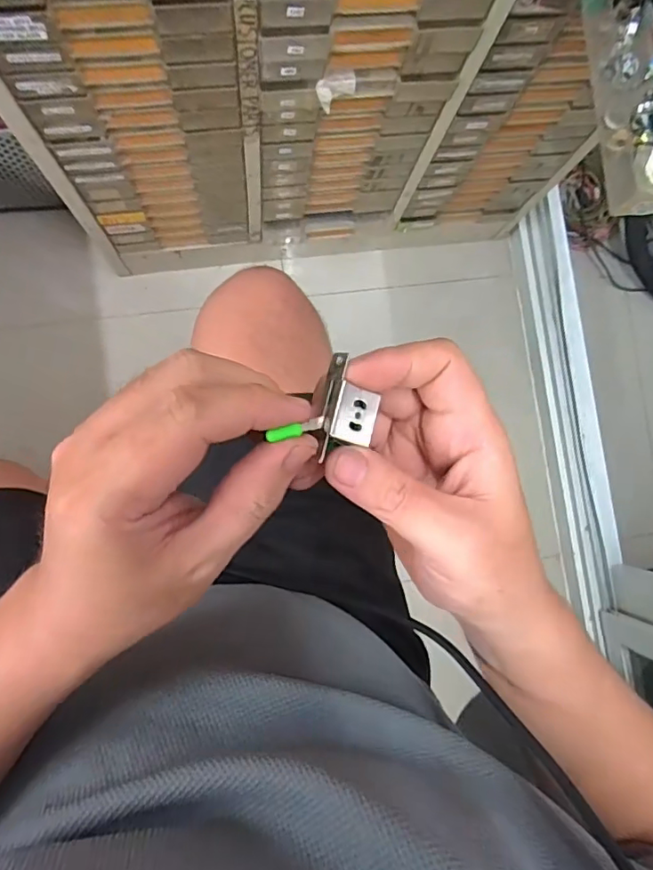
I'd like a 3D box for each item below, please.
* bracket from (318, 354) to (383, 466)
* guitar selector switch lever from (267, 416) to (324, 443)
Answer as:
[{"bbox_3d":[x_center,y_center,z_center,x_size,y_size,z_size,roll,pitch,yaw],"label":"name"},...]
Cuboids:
[{"bbox_3d":[0.010,-0.011,0.228,0.023,0.014,0.044,8,85,-6],"label":"bracket"},{"bbox_3d":[-0.012,-0.002,0.218,0.029,0.007,0.005,-19,88,-47],"label":"guitar selector switch lever"}]

